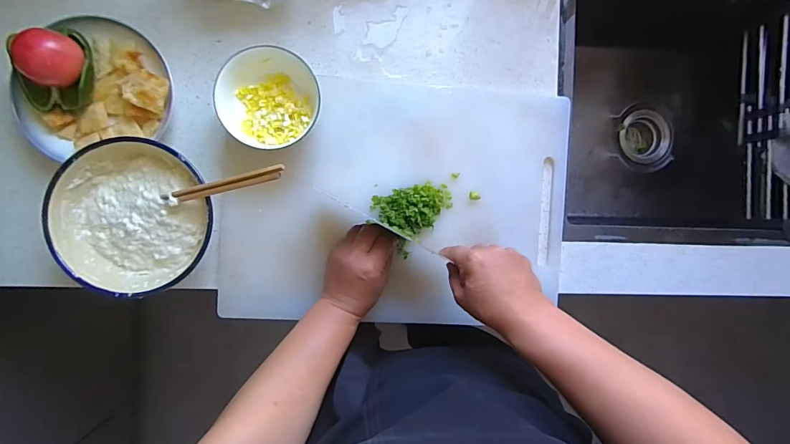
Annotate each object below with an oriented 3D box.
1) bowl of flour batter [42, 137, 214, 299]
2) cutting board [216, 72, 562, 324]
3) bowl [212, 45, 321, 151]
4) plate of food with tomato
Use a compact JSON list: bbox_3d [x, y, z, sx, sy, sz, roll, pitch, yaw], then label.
[{"bbox_3d":[-0.298,-0.005,0.468,0.166,0.066,0.170,0,92,-5],"label":"bowl of flour batter"},{"bbox_3d":[0.010,-0.027,0.536,0.462,0.022,0.320,3,90,-7],"label":"cutting board"},{"bbox_3d":[-0.150,-0.147,0.488,0.113,0.071,0.114,0,92,-5],"label":"bowl"},{"bbox_3d":[-0.359,-0.159,0.464,0.177,0.078,0.155,-16,90,-7],"label":"plate of food with tomato"}]

